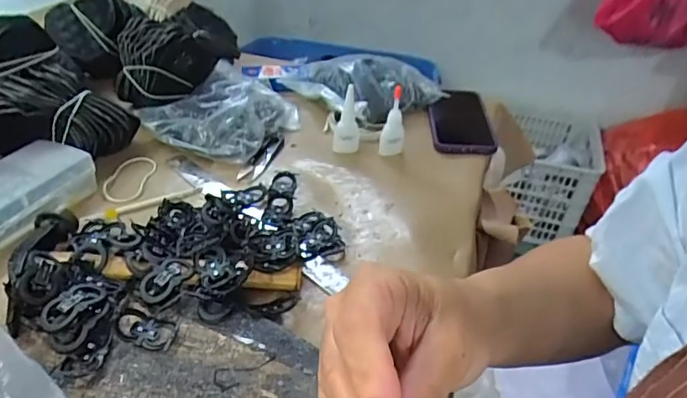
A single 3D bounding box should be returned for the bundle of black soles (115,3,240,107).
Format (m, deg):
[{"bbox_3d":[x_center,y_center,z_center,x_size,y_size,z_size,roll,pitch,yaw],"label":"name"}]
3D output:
[{"bbox_3d":[-0.201,-0.192,0.661,0.084,0.106,0.174,15,38,15],"label":"bundle of black soles"}]

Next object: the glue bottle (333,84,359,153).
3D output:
[{"bbox_3d":[0.005,-0.098,0.612,0.030,0.086,0.034,3,37,-1],"label":"glue bottle"}]

